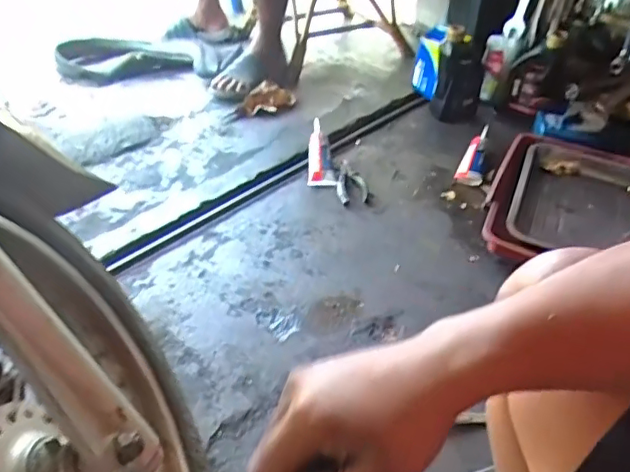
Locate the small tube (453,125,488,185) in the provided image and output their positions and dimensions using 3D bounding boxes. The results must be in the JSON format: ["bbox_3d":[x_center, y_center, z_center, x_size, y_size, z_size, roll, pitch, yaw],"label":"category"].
[{"bbox_3d":[0.361,-0.186,1.260,0.057,0.047,0.202,16,60,20],"label":"small tube"}]

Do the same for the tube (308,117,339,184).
[{"bbox_3d":[0.010,-0.183,1.264,0.062,0.029,0.187,-5,58,-2],"label":"tube"}]

